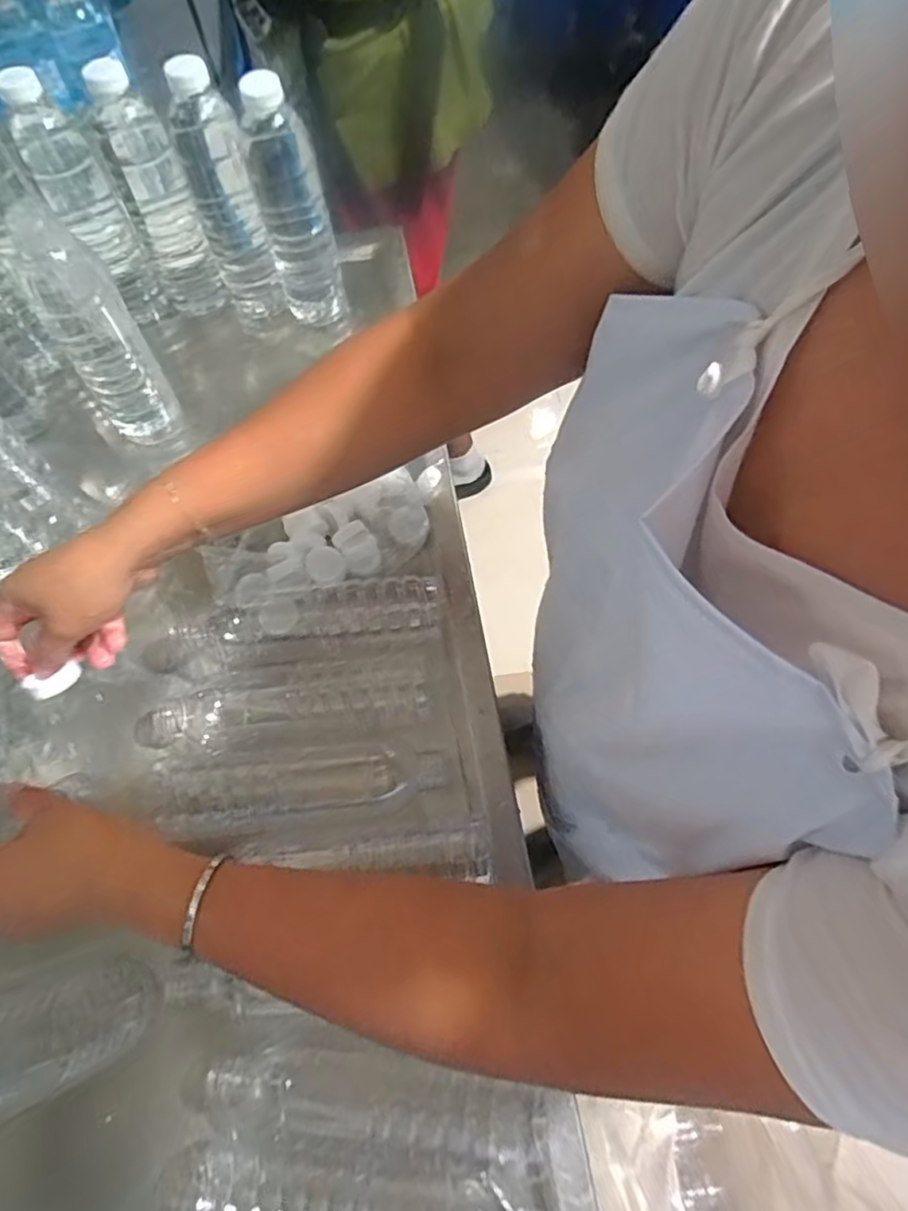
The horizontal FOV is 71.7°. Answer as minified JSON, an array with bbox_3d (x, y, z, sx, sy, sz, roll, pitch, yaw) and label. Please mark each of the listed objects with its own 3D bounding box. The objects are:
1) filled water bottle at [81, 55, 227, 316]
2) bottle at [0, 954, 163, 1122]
[{"bbox_3d":[-0.266,-0.366,0.568,0.061,0.184,0.065,-22,70,-7],"label":"filled water bottle"},{"bbox_3d":[-0.235,0.234,0.336,0.057,0.207,0.058,-18,70,-6],"label":"bottle"}]

